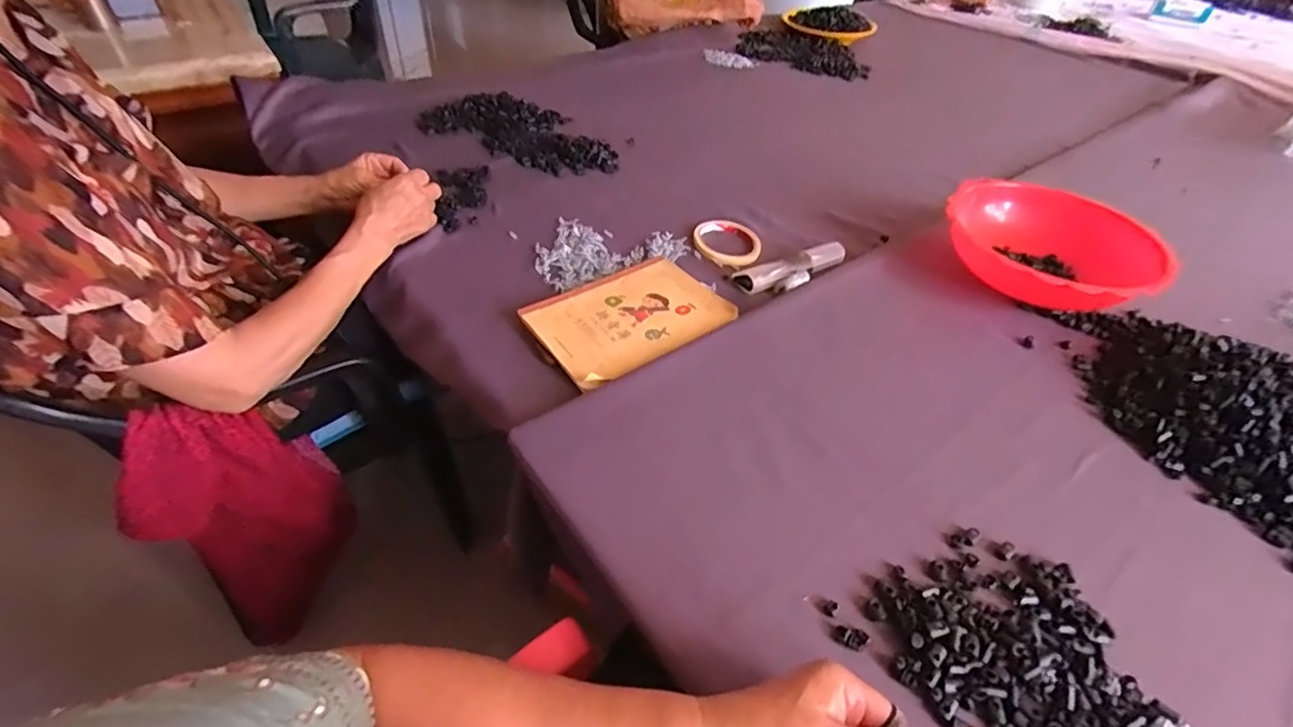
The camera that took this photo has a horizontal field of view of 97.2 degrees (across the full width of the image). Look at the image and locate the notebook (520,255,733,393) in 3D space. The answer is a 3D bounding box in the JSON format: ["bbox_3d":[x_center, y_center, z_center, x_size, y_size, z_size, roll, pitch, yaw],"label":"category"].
[{"bbox_3d":[-0.021,-0.056,0.647,0.217,0.012,0.143,-27,53,-31],"label":"notebook"}]

